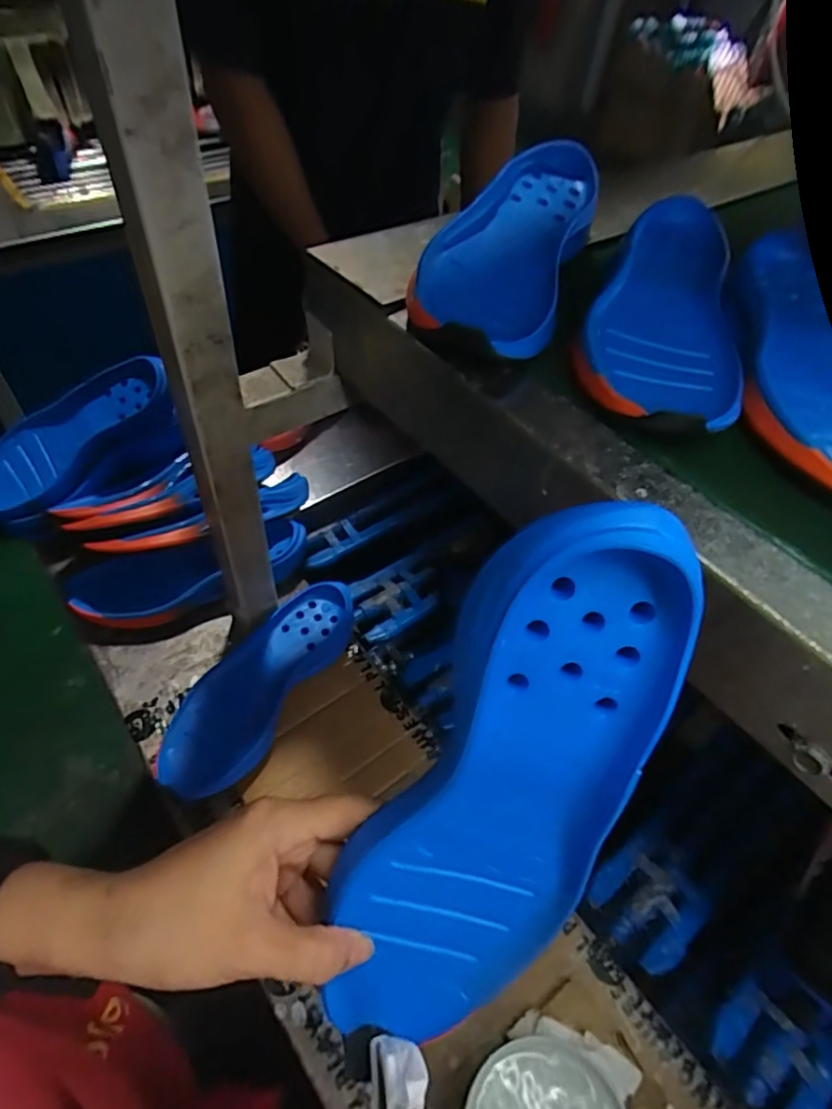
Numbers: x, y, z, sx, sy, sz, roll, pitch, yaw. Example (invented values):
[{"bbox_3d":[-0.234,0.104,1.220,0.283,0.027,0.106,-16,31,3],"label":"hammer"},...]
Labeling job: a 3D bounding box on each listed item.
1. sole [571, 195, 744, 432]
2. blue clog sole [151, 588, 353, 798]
[{"bbox_3d":[0.161,-0.156,0.378,0.097,0.038,0.226,17,53,11],"label":"sole"},{"bbox_3d":[-0.160,0.131,0.614,0.106,0.032,0.255,25,54,17],"label":"blue clog sole"}]

